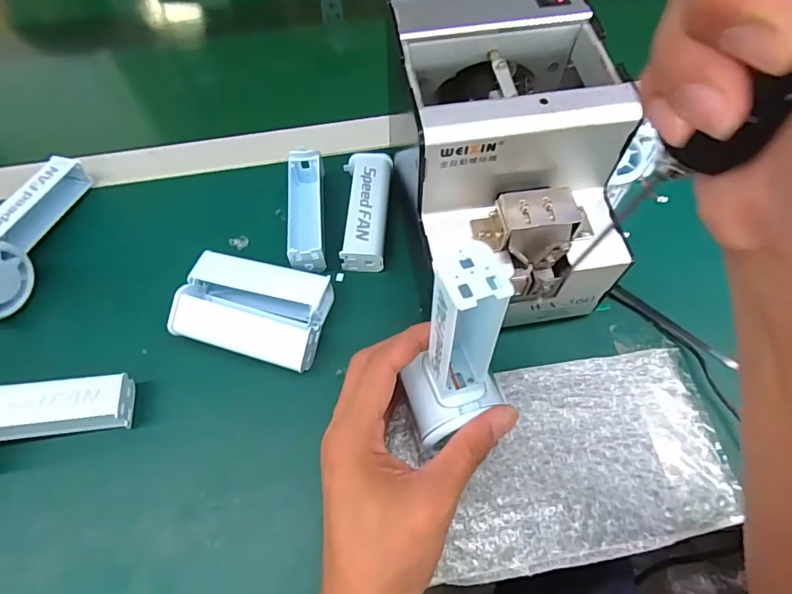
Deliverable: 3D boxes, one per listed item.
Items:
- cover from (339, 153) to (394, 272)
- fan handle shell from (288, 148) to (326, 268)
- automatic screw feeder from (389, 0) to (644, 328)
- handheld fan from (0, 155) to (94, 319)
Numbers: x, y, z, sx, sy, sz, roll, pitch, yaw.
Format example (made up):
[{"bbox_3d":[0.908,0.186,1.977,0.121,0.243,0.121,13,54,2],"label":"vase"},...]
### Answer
[{"bbox_3d":[-0.024,-0.072,0.394,0.037,0.020,0.104,3,62,3],"label":"cover"},{"bbox_3d":[-0.072,-0.070,0.391,0.026,0.031,0.102,-4,62,-1],"label":"fan handle shell"},{"bbox_3d":[0.072,-0.085,0.318,0.128,0.133,0.169,-5,62,-2],"label":"automatic screw feeder"},{"bbox_3d":[-0.298,-0.056,0.375,0.062,0.058,0.150,18,63,11],"label":"handheld fan"}]

